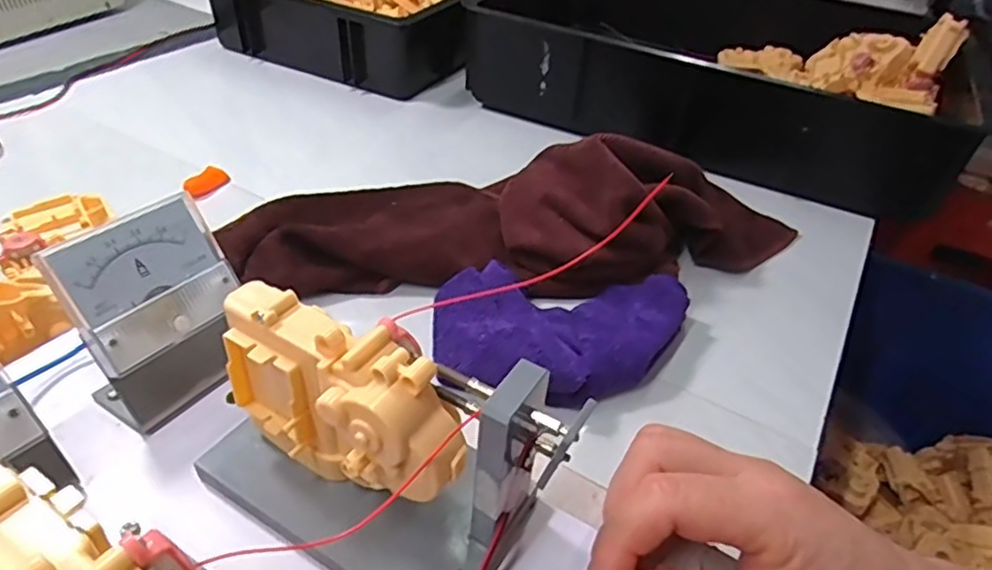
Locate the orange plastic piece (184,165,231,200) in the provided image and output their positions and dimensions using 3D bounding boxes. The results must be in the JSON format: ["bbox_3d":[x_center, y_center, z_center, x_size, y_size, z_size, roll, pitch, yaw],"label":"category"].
[{"bbox_3d":[-0.249,-0.088,0.554,0.016,0.015,0.046,12,39,8],"label":"orange plastic piece"}]

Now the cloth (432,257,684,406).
[{"bbox_3d":[0.045,0.037,0.424,0.169,0.045,0.105,4,38,-3],"label":"cloth"}]

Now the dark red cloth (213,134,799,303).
[{"bbox_3d":[0.030,-0.061,0.487,0.458,0.081,0.139,2,39,-6],"label":"dark red cloth"}]

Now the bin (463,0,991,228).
[{"bbox_3d":[0.244,-0.262,0.743,0.515,0.117,0.377,23,42,20],"label":"bin"}]

